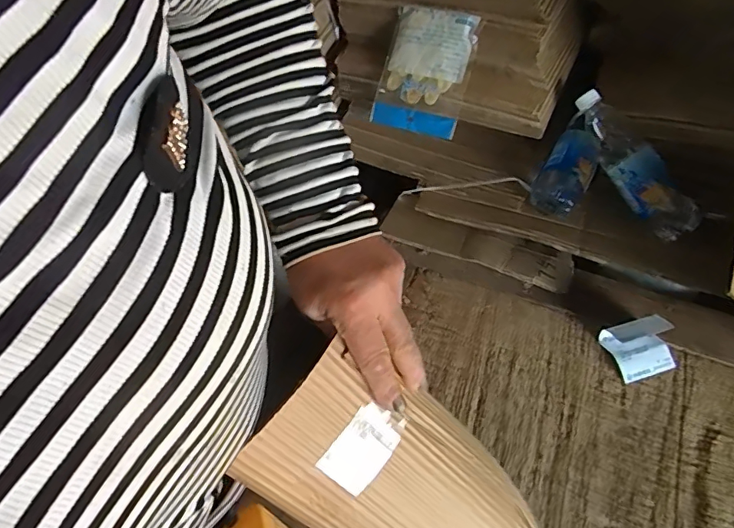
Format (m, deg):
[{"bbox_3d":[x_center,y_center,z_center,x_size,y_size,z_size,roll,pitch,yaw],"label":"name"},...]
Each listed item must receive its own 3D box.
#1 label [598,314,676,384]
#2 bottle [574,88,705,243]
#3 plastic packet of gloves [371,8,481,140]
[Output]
[{"bbox_3d":[0.364,0.108,0.651,0.081,0.041,0.070,-15,55,-10],"label":"label"},{"bbox_3d":[0.375,-0.141,0.690,0.073,0.064,0.230,-28,79,-18],"label":"bottle"},{"bbox_3d":[0.086,-0.290,0.749,0.131,0.169,0.029,19,15,22],"label":"plastic packet of gloves"}]

